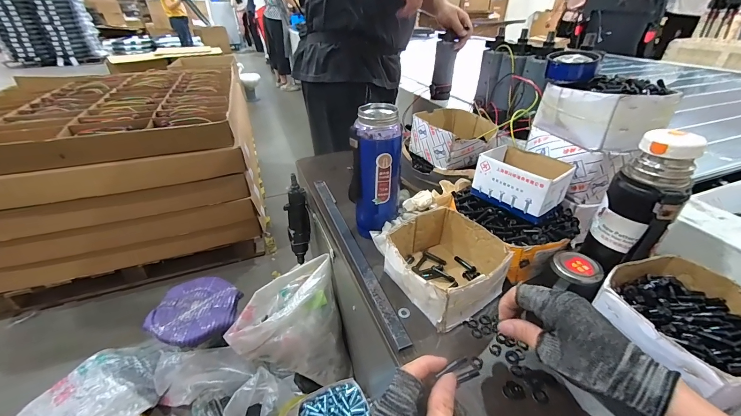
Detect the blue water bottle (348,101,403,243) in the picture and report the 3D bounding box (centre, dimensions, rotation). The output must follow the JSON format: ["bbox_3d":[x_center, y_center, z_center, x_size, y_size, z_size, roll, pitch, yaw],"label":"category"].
[{"bbox_3d":[0.009,-0.058,0.521,0.084,0.201,0.079,1,34,1],"label":"blue water bottle"}]

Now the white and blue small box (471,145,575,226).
[{"bbox_3d":[0.234,-0.046,0.488,0.118,0.067,0.100,27,42,34],"label":"white and blue small box"}]

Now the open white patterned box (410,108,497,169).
[{"bbox_3d":[0.179,-0.161,0.695,0.170,0.072,0.180,6,34,9],"label":"open white patterned box"}]

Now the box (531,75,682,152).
[{"bbox_3d":[0.358,-0.153,0.483,0.143,0.082,0.145,-13,36,-19],"label":"box"}]

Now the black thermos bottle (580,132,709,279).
[{"bbox_3d":[0.342,0.001,0.389,0.067,0.179,0.062,6,34,8],"label":"black thermos bottle"}]

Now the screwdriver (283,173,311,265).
[{"bbox_3d":[-0.173,0.039,0.751,0.055,0.202,0.043,-11,36,-17],"label":"screwdriver"}]

